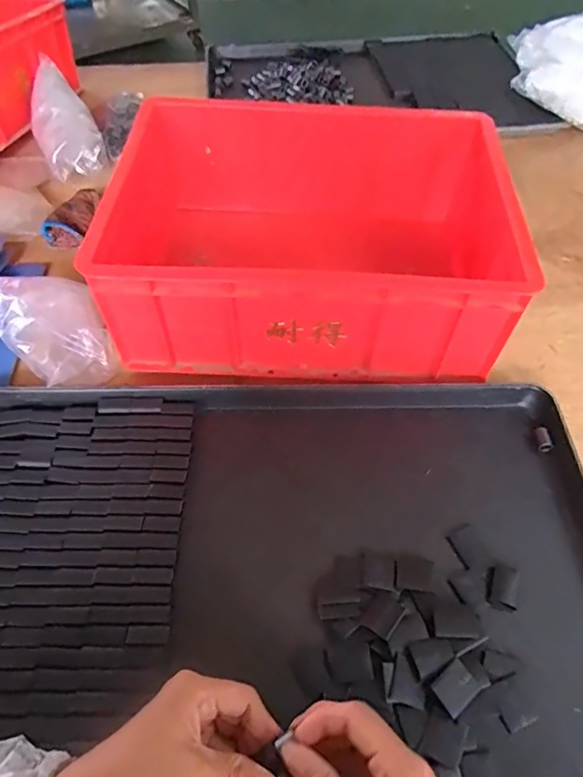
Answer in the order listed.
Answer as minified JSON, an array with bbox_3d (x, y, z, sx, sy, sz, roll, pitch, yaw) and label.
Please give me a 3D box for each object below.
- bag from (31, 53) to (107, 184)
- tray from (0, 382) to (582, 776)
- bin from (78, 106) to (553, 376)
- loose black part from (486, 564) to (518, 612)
[{"bbox_3d":[-0.343,-0.404,0.785,0.086,0.050,0.191,-21,76,-15],"label":"bag"},{"bbox_3d":[-0.029,0.159,0.430,0.589,0.034,0.392,0,54,0],"label":"tray"},{"bbox_3d":[0.021,-0.160,0.613,0.399,0.186,0.306,2,54,0],"label":"bin"},{"bbox_3d":[0.173,0.163,0.438,0.024,0.006,0.033,11,55,9],"label":"loose black part"}]

